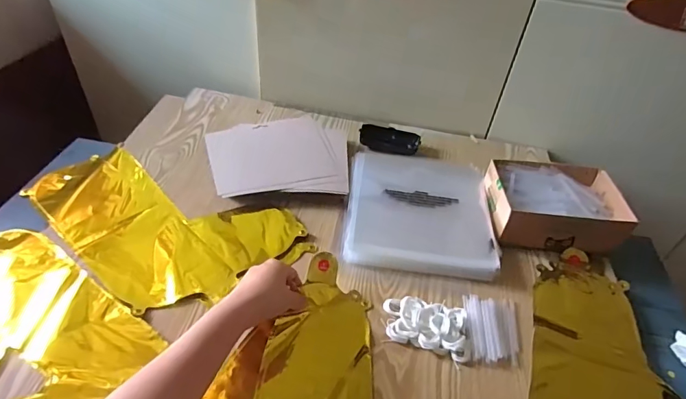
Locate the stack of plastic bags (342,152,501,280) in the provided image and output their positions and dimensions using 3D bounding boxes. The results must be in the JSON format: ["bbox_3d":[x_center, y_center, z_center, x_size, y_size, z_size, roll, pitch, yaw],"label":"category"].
[{"bbox_3d":[0.115,0.013,0.663,0.212,0.029,0.228,7,43,0],"label":"stack of plastic bags"}]

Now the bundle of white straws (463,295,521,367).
[{"bbox_3d":[0.182,0.156,0.529,0.066,0.013,0.091,11,43,5],"label":"bundle of white straws"}]

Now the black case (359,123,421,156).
[{"bbox_3d":[0.086,-0.110,0.792,0.107,0.028,0.036,12,43,6],"label":"black case"}]

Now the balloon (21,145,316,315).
[{"bbox_3d":[-0.266,0.012,0.630,0.391,0.008,0.236,34,50,26],"label":"balloon"}]

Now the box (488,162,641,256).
[{"bbox_3d":[0.315,0.012,0.655,0.188,0.068,0.138,7,43,0],"label":"box"}]

